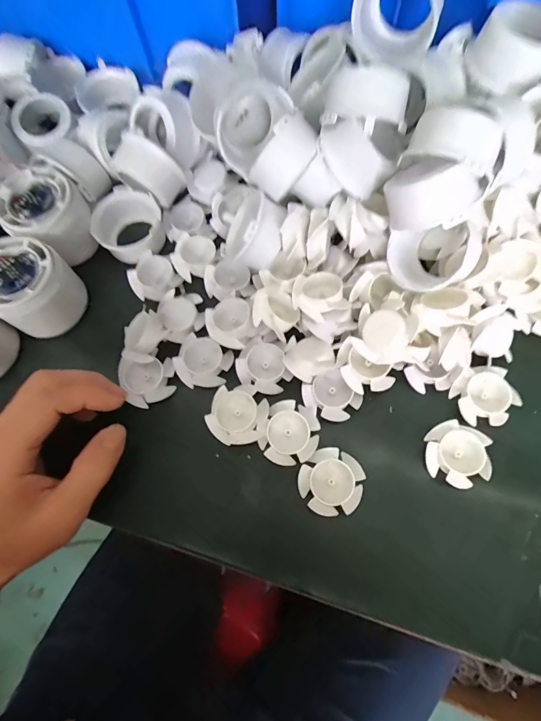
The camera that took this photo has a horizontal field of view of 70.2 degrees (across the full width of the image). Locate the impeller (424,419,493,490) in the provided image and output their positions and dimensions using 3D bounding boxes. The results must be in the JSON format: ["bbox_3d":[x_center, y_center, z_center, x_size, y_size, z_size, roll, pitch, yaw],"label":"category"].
[{"bbox_3d":[0.121,0.061,0.250,0.039,0.014,0.038,-1,73,2],"label":"impeller"}]

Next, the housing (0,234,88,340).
[{"bbox_3d":[-0.170,-0.050,0.276,0.058,0.050,0.058,-1,73,2],"label":"housing"}]

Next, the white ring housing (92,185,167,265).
[{"bbox_3d":[-0.111,-0.105,0.309,0.052,0.033,0.054,-1,73,2],"label":"white ring housing"}]

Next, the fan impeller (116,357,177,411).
[{"bbox_3d":[-0.086,0.011,0.267,0.036,0.018,0.035,-1,73,2],"label":"fan impeller"}]

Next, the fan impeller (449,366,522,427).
[{"bbox_3d":[0.145,0.025,0.261,0.036,0.014,0.039,-1,73,2],"label":"fan impeller"}]

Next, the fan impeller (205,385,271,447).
[{"bbox_3d":[-0.022,0.035,0.259,0.038,0.011,0.040,9,73,5],"label":"fan impeller"}]

